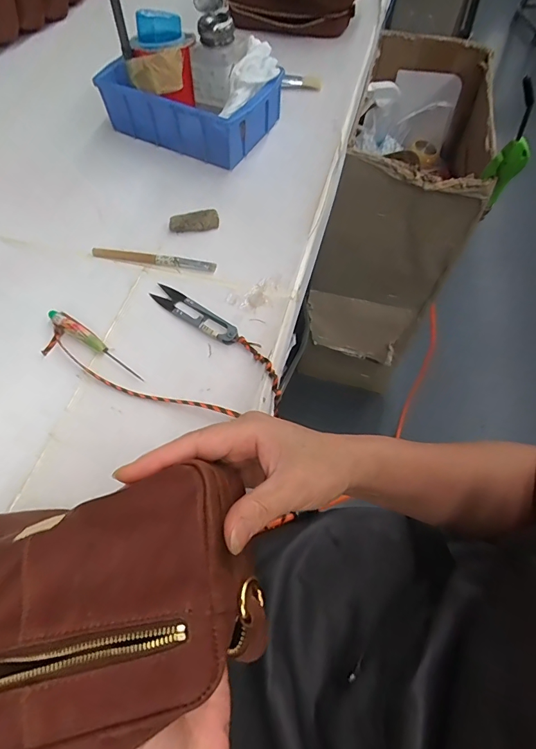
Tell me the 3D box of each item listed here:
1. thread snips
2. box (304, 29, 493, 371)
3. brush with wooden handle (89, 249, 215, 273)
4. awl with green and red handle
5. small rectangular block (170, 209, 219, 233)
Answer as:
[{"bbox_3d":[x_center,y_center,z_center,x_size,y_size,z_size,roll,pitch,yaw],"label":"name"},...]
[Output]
[{"bbox_3d":[-0.070,-0.058,0.393,0.101,0.006,0.021,34,66,19],"label":"thread snips"},{"bbox_3d":[0.272,-0.345,0.872,0.242,0.429,0.453,17,62,8],"label":"box"},{"bbox_3d":[-0.118,-0.118,0.433,0.131,0.009,0.012,8,60,6],"label":"brush with wooden handle"},{"bbox_3d":[-0.155,-0.029,0.375,0.115,0.011,0.015,31,65,18],"label":"awl with green and red handle"},{"bbox_3d":[-0.079,-0.163,0.450,0.052,0.014,0.019,-9,59,-3],"label":"small rectangular block"}]

